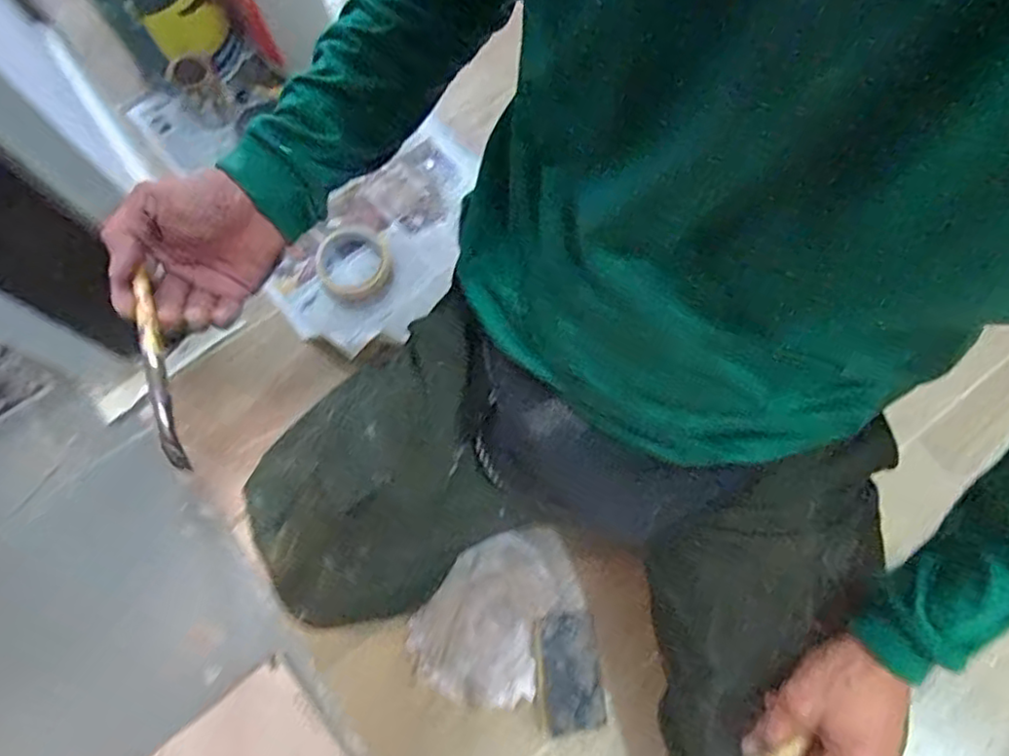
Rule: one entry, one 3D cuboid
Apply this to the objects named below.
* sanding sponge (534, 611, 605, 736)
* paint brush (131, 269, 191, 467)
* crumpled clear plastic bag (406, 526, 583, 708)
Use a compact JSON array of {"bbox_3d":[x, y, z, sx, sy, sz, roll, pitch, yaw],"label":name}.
[{"bbox_3d":[0.069,0.319,0.714,0.068,0.021,0.116,-3,73,-1],"label":"sanding sponge"},{"bbox_3d":[-0.206,-0.007,0.388,0.013,0.017,0.132,-22,65,-7],"label":"paint brush"},{"bbox_3d":[-0.006,0.258,0.729,0.141,0.034,0.195,32,75,9],"label":"crumpled clear plastic bag"}]

